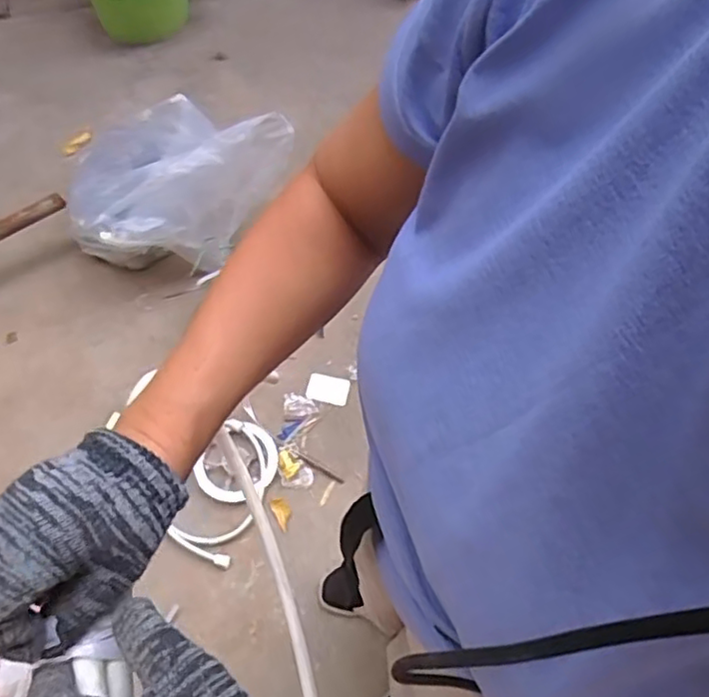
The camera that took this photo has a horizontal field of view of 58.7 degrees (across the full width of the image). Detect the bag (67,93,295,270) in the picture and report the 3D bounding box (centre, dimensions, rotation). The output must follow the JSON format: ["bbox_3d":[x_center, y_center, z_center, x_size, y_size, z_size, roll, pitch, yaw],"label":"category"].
[{"bbox_3d":[-0.432,-0.442,1.552,0.532,0.303,0.453,-11,62,-10],"label":"bag"}]

